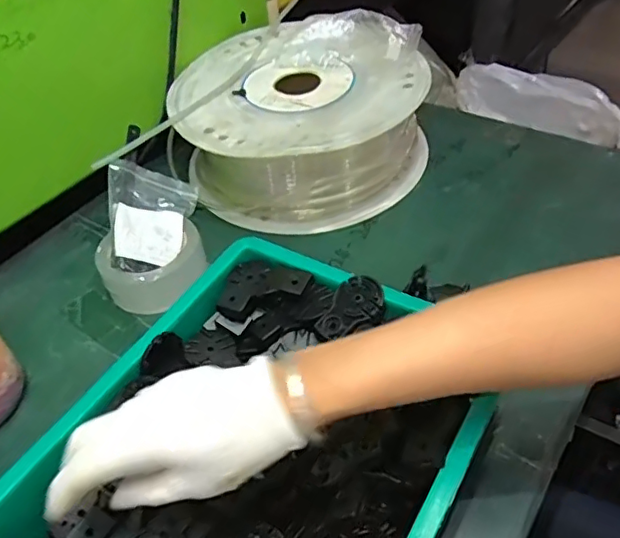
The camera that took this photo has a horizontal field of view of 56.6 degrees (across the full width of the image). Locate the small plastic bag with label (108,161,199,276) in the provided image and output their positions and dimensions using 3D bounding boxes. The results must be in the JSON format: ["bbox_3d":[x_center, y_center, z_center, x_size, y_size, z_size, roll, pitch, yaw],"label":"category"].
[{"bbox_3d":[-0.175,-0.055,0.605,0.092,0.015,0.123,21,55,-15],"label":"small plastic bag with label"}]

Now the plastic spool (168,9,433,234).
[{"bbox_3d":[-0.008,-0.188,0.717,0.301,0.135,0.280,1,46,8],"label":"plastic spool"}]

